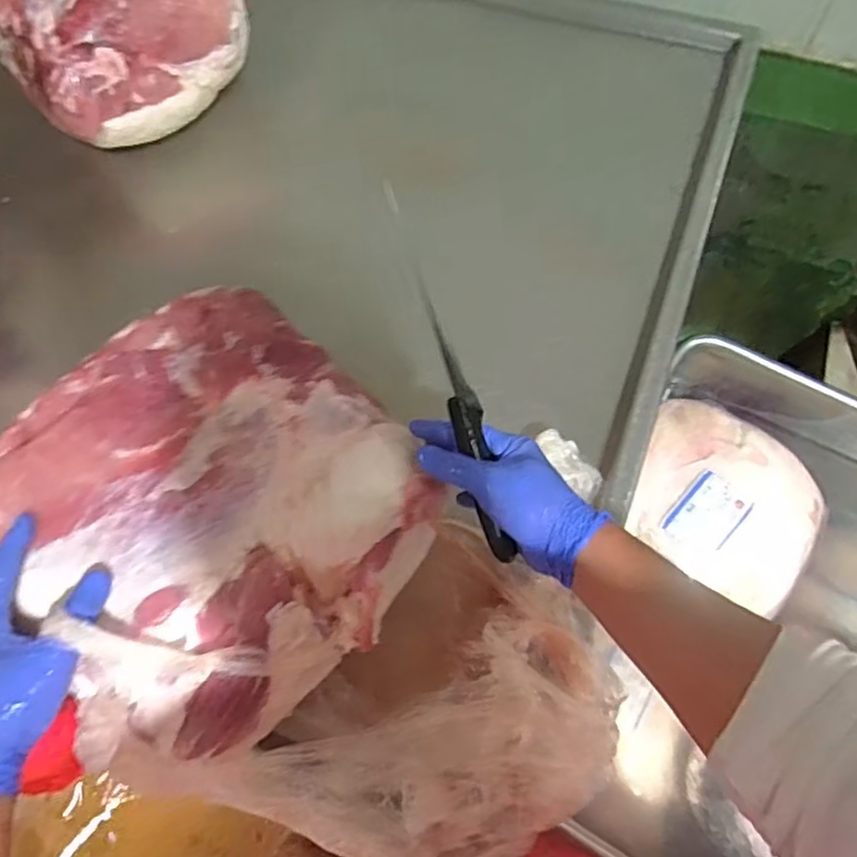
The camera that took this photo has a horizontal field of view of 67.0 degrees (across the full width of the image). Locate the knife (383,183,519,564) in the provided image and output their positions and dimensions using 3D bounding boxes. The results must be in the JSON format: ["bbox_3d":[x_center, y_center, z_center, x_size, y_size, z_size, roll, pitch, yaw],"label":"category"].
[{"bbox_3d":[0.021,-0.039,0.503,0.027,0.020,0.300,-17,94,-6],"label":"knife"}]

